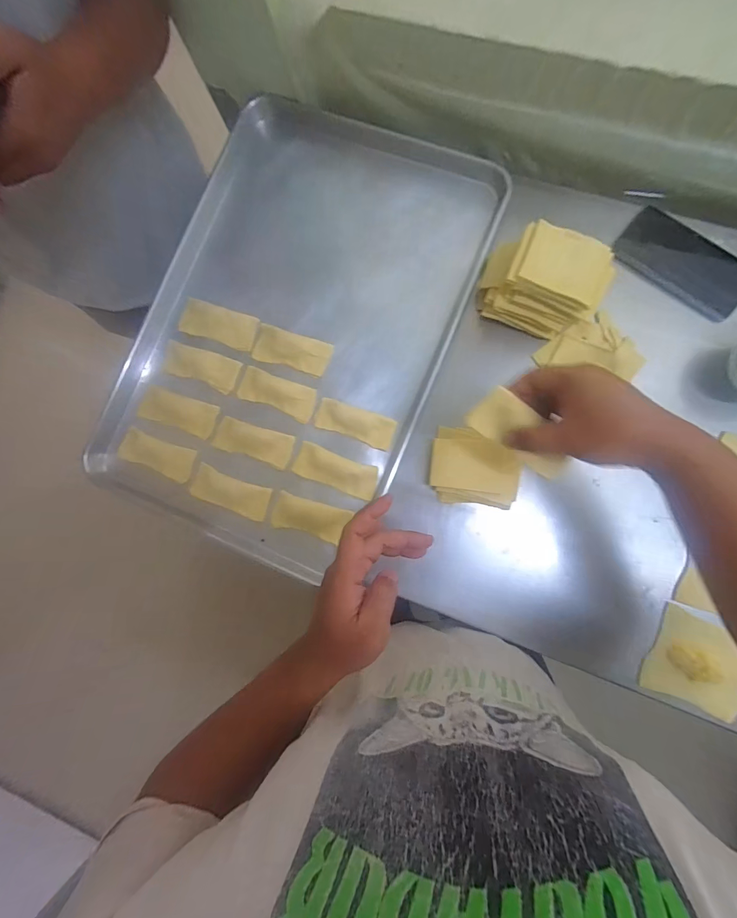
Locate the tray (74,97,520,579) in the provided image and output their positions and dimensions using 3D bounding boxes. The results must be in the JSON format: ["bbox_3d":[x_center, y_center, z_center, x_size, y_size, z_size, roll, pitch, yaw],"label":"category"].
[{"bbox_3d":[-0.098,-0.179,0.547,0.399,0.059,0.593,23,88,8],"label":"tray"}]

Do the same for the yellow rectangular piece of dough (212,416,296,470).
[{"bbox_3d":[-0.158,-0.024,0.529,0.108,0.009,0.045,18,87,8],"label":"yellow rectangular piece of dough"}]

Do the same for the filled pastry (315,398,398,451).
[{"bbox_3d":[-0.018,-0.048,0.520,0.108,0.008,0.041,19,87,8],"label":"filled pastry"}]

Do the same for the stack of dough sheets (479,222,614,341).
[{"bbox_3d":[0.210,-0.216,0.466,0.136,0.082,0.092,26,88,8],"label":"stack of dough sheets"}]

